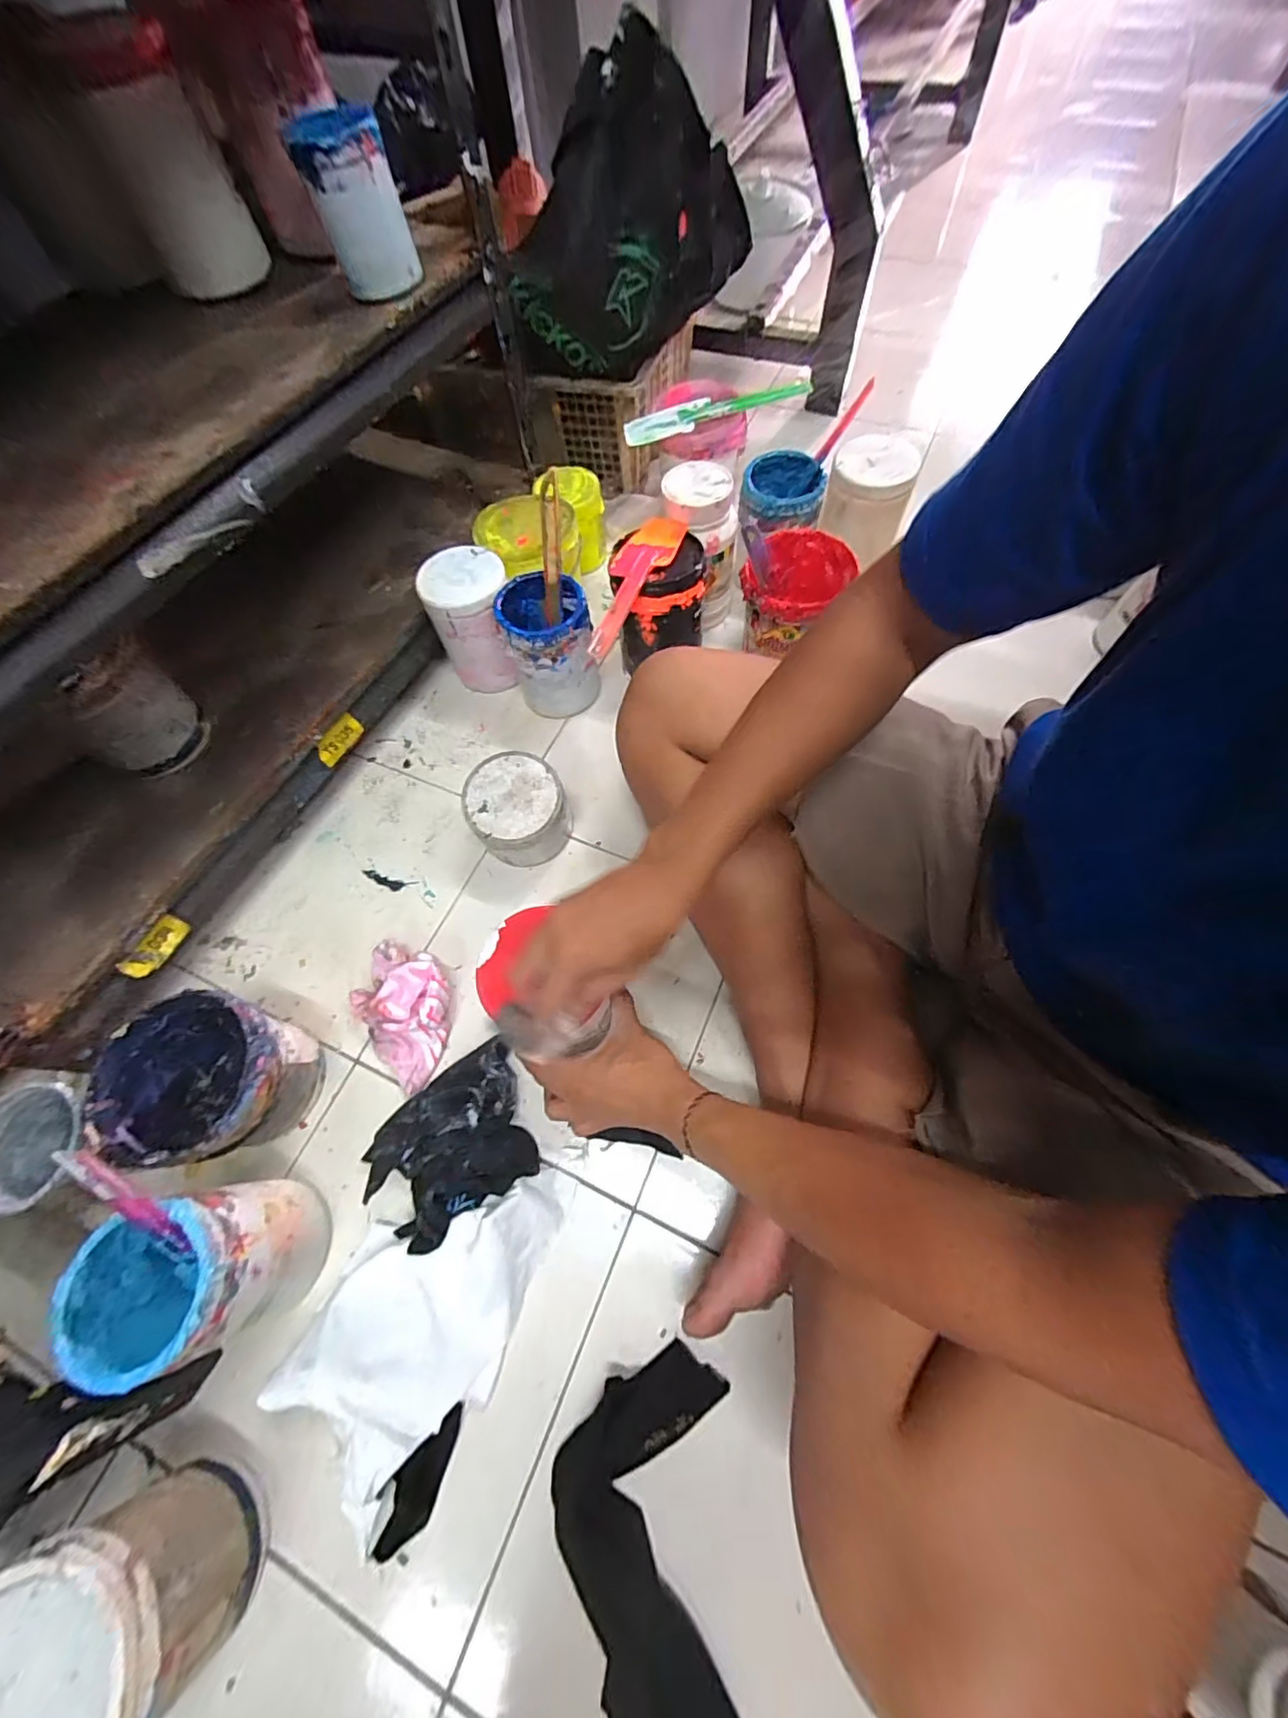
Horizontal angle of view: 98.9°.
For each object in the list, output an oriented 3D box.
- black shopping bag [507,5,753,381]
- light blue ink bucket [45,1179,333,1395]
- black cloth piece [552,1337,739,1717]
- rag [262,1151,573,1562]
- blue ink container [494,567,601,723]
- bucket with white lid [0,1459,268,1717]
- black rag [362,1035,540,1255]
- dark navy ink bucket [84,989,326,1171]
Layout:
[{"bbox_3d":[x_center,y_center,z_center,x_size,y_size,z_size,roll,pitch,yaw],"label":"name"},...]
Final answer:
[{"bbox_3d":[-0.007,-0.734,0.637,0.330,0.223,0.081,-37,68,-13],"label":"black shopping bag"},{"bbox_3d":[-0.325,0.306,0.415,0.110,0.142,0.101,-24,66,-8],"label":"light blue ink bucket"},{"bbox_3d":[-0.002,0.473,0.380,0.118,0.023,0.203,-1,65,3],"label":"black cloth piece"},{"bbox_3d":[-0.177,0.350,0.423,0.150,0.063,0.243,19,67,11],"label":"rag"},{"bbox_3d":[-0.109,-0.249,0.661,0.098,0.142,0.095,-12,65,-2],"label":"blue ink container"},{"bbox_3d":[-0.322,0.476,0.337,0.131,0.127,0.128,-1,65,3],"label":"bucket with white lid"},{"bbox_3d":[-0.165,0.244,0.482,0.133,0.049,0.120,-32,67,-12],"label":"black rag"},{"bbox_3d":[-0.362,0.191,0.479,0.126,0.121,0.121,-1,65,3],"label":"dark navy ink bucket"}]

